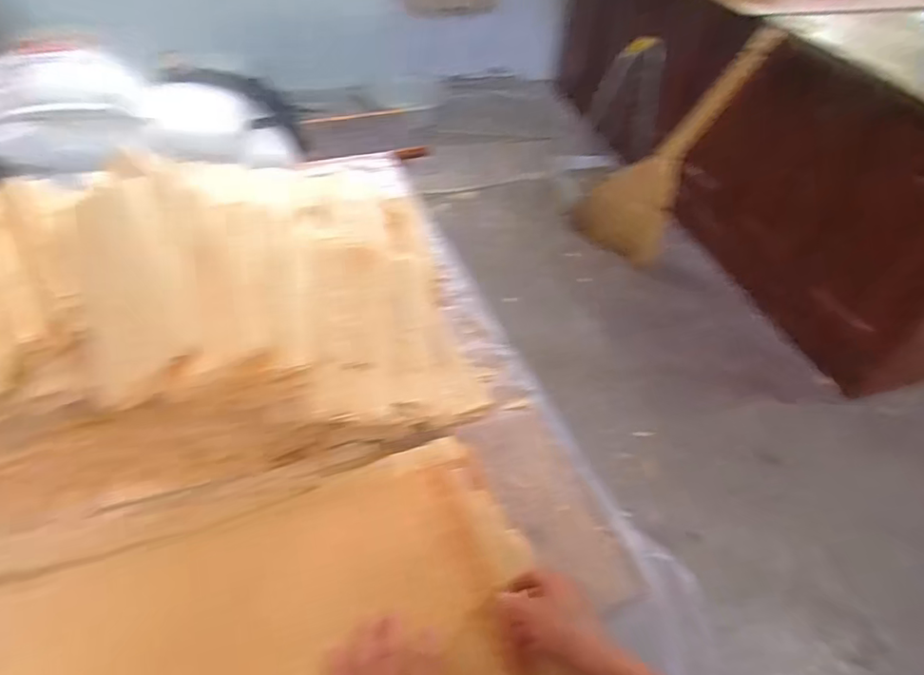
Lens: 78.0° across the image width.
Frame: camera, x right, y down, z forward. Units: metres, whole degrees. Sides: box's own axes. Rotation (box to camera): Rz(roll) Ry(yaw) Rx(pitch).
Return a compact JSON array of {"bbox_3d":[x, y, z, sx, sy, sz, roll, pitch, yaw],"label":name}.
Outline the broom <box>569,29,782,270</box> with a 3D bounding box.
[{"bbox_3d":[0.633,-0.516,1.737,0.075,0.891,0.319,-25,76,-26],"label":"broom"}]

